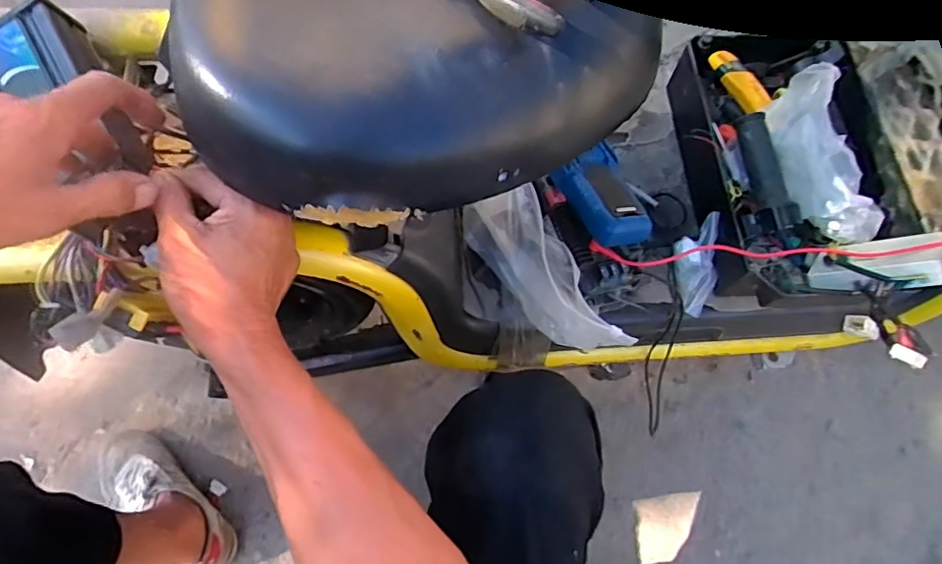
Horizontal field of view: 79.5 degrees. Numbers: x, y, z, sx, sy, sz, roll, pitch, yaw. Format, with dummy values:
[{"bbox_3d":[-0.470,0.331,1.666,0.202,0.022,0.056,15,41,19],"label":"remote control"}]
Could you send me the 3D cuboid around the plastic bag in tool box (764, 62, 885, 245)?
[{"bbox_3d":[0.383,-0.140,0.616,0.067,0.067,0.199,-11,80,-9],"label":"plastic bag in tool box"}]

